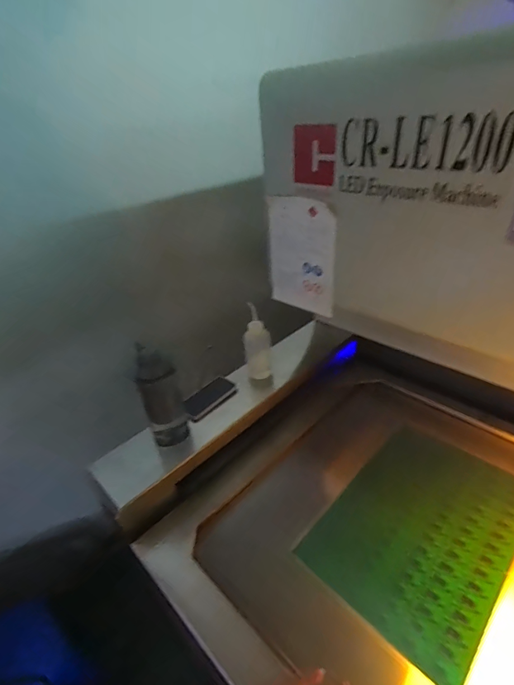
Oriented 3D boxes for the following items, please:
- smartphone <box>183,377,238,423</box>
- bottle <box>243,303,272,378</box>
[{"bbox_3d":[-0.131,0.145,0.959,0.077,0.020,0.153,24,43,38],"label":"smartphone"},{"bbox_3d":[0.001,0.013,1.005,0.069,0.178,0.088,-3,33,4],"label":"bottle"}]

